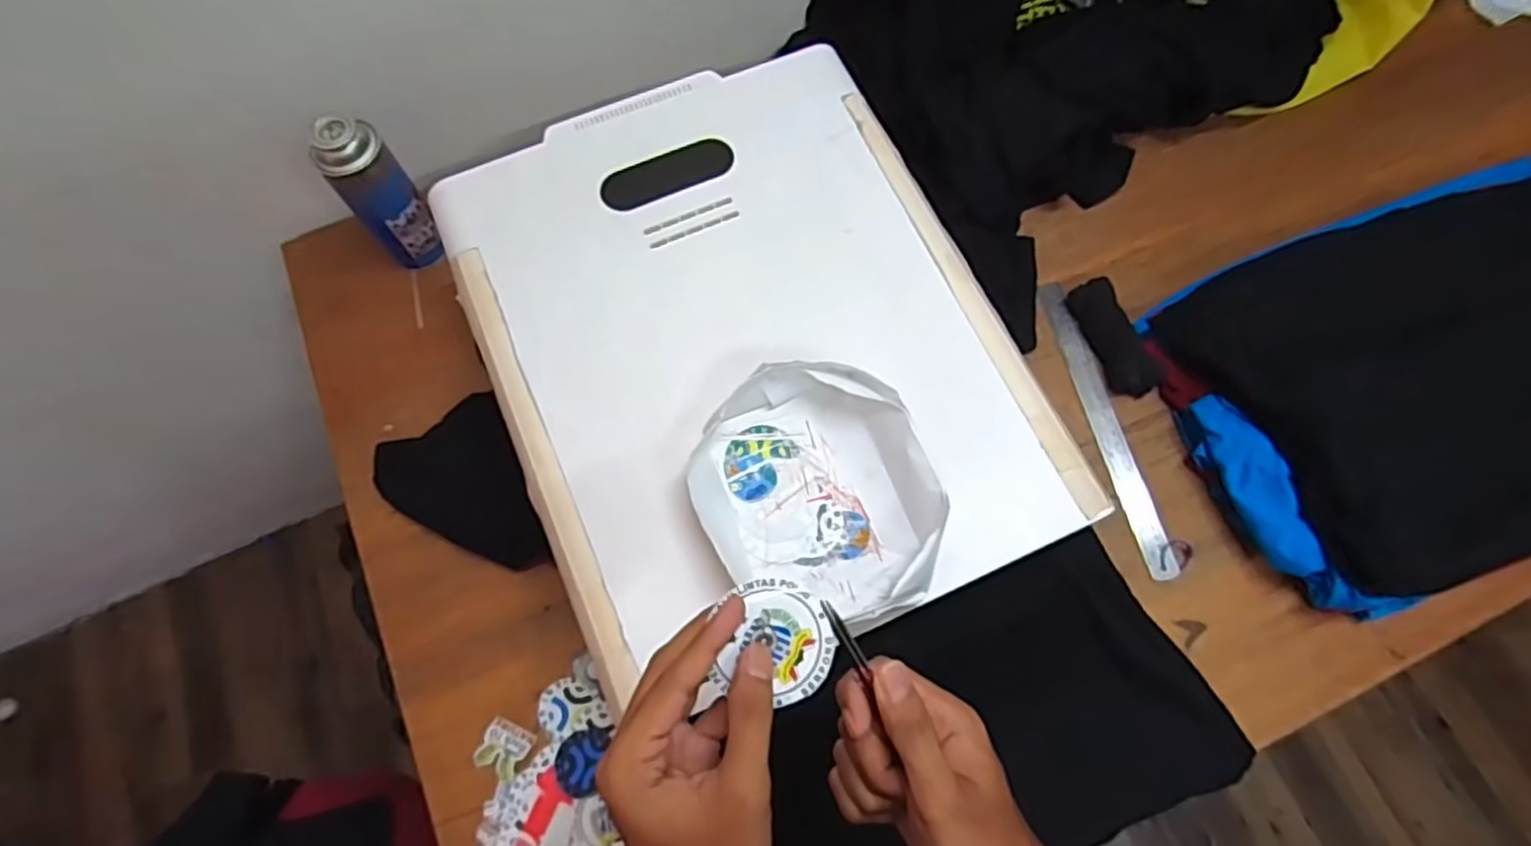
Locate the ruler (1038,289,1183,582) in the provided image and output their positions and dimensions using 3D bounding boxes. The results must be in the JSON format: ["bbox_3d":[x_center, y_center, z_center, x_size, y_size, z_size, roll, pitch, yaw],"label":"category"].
[{"bbox_3d":[0.345,-0.002,0.751,0.031,0.004,0.316,-15,71,5],"label":"ruler"}]

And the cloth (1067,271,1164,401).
[{"bbox_3d":[0.361,-0.089,0.765,0.045,0.029,0.127,-15,71,-6],"label":"cloth"}]

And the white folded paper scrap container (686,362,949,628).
[{"bbox_3d":[0.033,0.049,0.533,0.163,0.050,0.183,-22,72,-8],"label":"white folded paper scrap container"}]

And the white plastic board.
[{"bbox_3d":[-0.019,-0.079,0.599,0.397,0.020,0.496,-23,70,-8],"label":"white plastic board"}]

